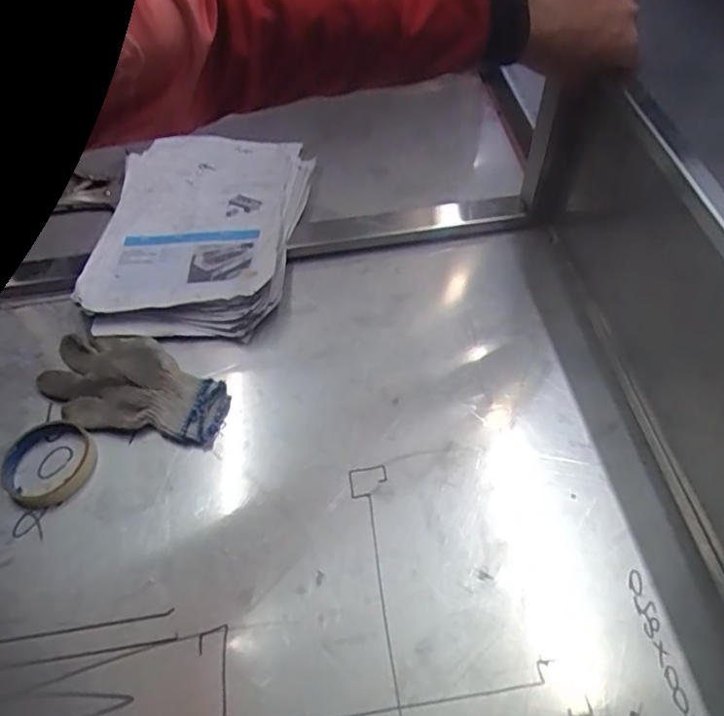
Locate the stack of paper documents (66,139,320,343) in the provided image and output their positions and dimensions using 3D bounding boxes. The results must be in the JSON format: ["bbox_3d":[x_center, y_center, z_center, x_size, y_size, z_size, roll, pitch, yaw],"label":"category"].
[{"bbox_3d":[-0.208,-0.176,0.746,0.250,0.037,0.360,5,56,6],"label":"stack of paper documents"}]

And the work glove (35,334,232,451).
[{"bbox_3d":[-0.242,0.028,0.618,0.209,0.025,0.108,13,57,10],"label":"work glove"}]

